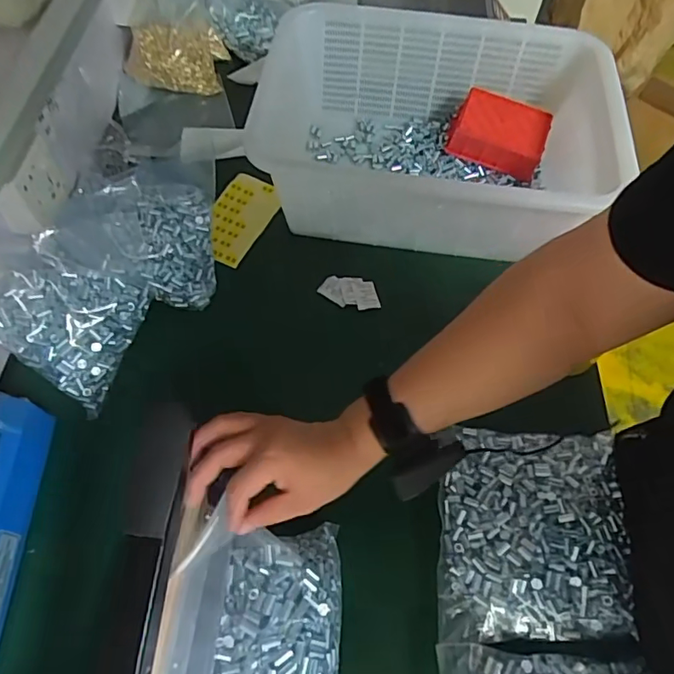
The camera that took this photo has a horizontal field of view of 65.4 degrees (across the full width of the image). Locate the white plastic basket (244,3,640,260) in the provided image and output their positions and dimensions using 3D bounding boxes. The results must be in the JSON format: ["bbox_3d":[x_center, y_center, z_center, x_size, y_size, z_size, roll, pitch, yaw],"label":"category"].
[{"bbox_3d":[0.122,-0.291,0.773,0.563,0.172,0.353,8,60,2],"label":"white plastic basket"}]

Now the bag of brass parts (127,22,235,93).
[{"bbox_3d":[-0.279,-0.500,0.930,0.173,0.081,0.141,0,51,-25],"label":"bag of brass parts"}]

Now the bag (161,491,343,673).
[{"bbox_3d":[-0.072,0.273,0.468,0.147,0.082,0.208,1,60,-2],"label":"bag"}]

